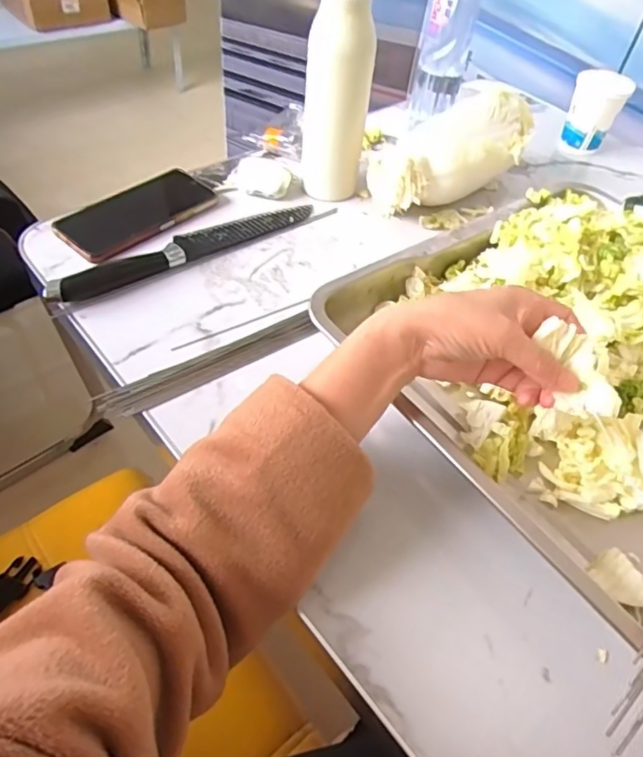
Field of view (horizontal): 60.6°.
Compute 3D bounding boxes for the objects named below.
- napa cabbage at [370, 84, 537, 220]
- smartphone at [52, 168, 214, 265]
[{"bbox_3d":[0.166,-0.265,0.635,0.234,0.086,0.088,-34,60,-14],"label":"napa cabbage"},{"bbox_3d":[-0.198,-0.183,0.600,0.090,0.012,0.173,33,55,21],"label":"smartphone"}]

